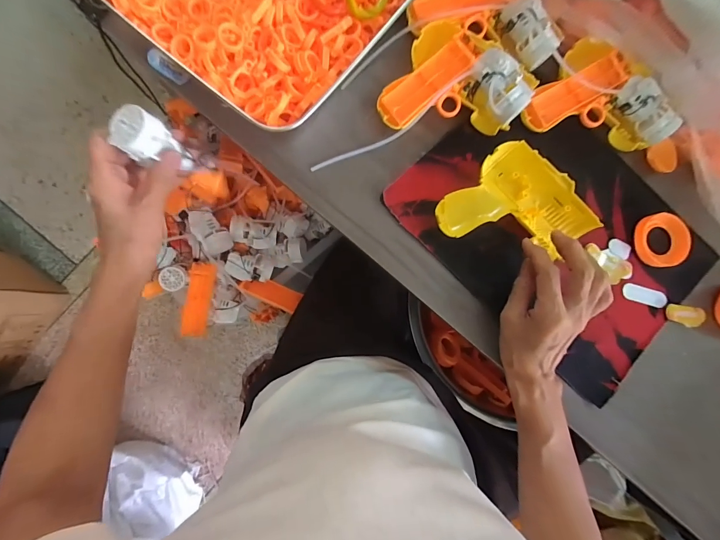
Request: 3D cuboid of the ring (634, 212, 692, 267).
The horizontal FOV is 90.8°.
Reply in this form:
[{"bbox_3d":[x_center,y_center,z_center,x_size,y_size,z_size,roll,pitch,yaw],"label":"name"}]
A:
[{"bbox_3d":[0.331,-0.033,0.390,0.054,0.017,0.057,0,86,-4],"label":"ring"}]

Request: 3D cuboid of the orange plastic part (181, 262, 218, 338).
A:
[{"bbox_3d":[-0.239,0.043,0.528,0.035,0.018,0.106,9,85,-4],"label":"orange plastic part"}]

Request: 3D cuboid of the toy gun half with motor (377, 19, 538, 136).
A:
[{"bbox_3d":[0.097,-0.182,0.362,0.127,0.034,0.120,39,84,-1],"label":"toy gun half with motor"}]

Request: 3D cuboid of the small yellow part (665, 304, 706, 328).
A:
[{"bbox_3d":[0.360,0.051,0.392,0.047,0.007,0.022,8,85,-4],"label":"small yellow part"}]

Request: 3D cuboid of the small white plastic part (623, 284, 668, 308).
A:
[{"bbox_3d":[0.314,0.028,0.392,0.046,0.004,0.018,16,98,6],"label":"small white plastic part"}]

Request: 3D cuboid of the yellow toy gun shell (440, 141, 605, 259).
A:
[{"bbox_3d":[0.160,-0.055,0.371,0.116,0.038,0.125,-43,90,-6],"label":"yellow toy gun shell"}]

